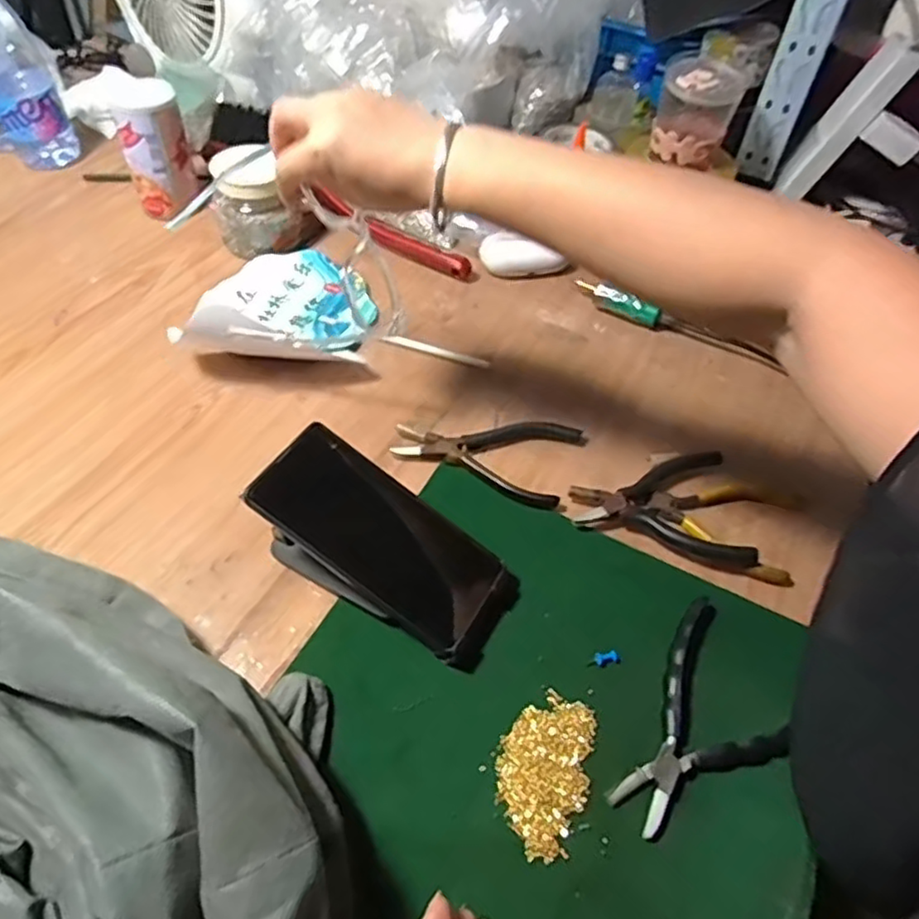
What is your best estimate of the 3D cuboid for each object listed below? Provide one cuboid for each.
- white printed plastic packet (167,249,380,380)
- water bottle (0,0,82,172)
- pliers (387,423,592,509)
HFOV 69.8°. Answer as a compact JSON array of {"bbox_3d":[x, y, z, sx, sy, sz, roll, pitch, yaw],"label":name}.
[{"bbox_3d":[-0.158,-0.145,0.626,0.177,0.020,0.143,10,50,4],"label":"white printed plastic packet"},{"bbox_3d":[-0.482,-0.416,0.710,0.077,0.185,0.081,-23,55,-21],"label":"water bottle"},{"bbox_3d":[0.022,-0.008,0.527,0.144,0.010,0.080,13,51,7],"label":"pliers"}]

